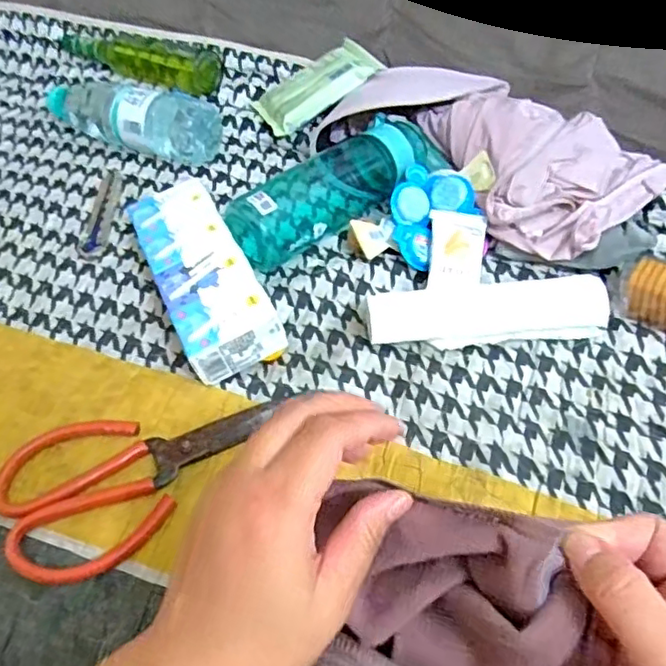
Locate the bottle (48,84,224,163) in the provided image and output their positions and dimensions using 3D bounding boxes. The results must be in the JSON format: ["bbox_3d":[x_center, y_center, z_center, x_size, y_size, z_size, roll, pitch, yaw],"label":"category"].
[{"bbox_3d":[-0.232,-0.238,0.675,0.233,0.062,0.072,18,54,18],"label":"bottle"}]

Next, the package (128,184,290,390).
[{"bbox_3d":[-0.113,-0.055,0.522,0.074,0.043,0.209,-22,52,-13],"label":"package"}]

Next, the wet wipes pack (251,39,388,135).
[{"bbox_3d":[-0.019,-0.270,0.670,0.132,0.018,0.089,-35,50,2],"label":"wet wipes pack"}]

